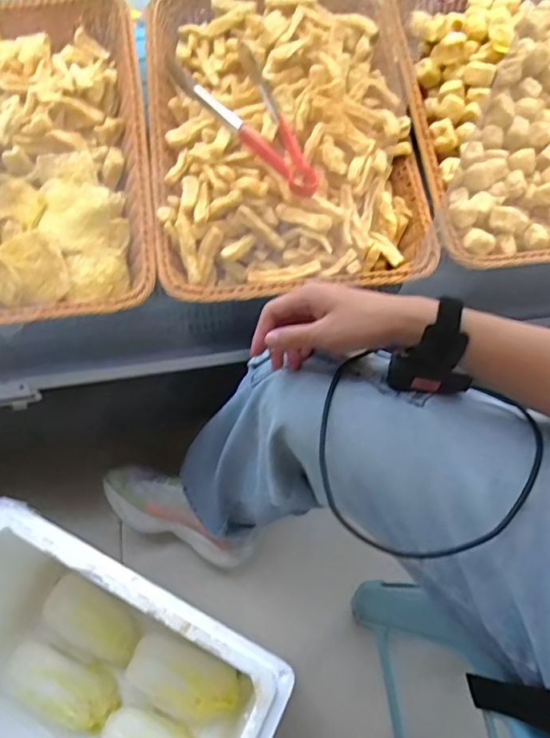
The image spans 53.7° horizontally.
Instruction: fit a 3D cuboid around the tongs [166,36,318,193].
[{"bbox_3d":[-0.024,-0.318,0.683,0.103,0.035,0.263,-30,69,-15],"label":"tongs"}]

